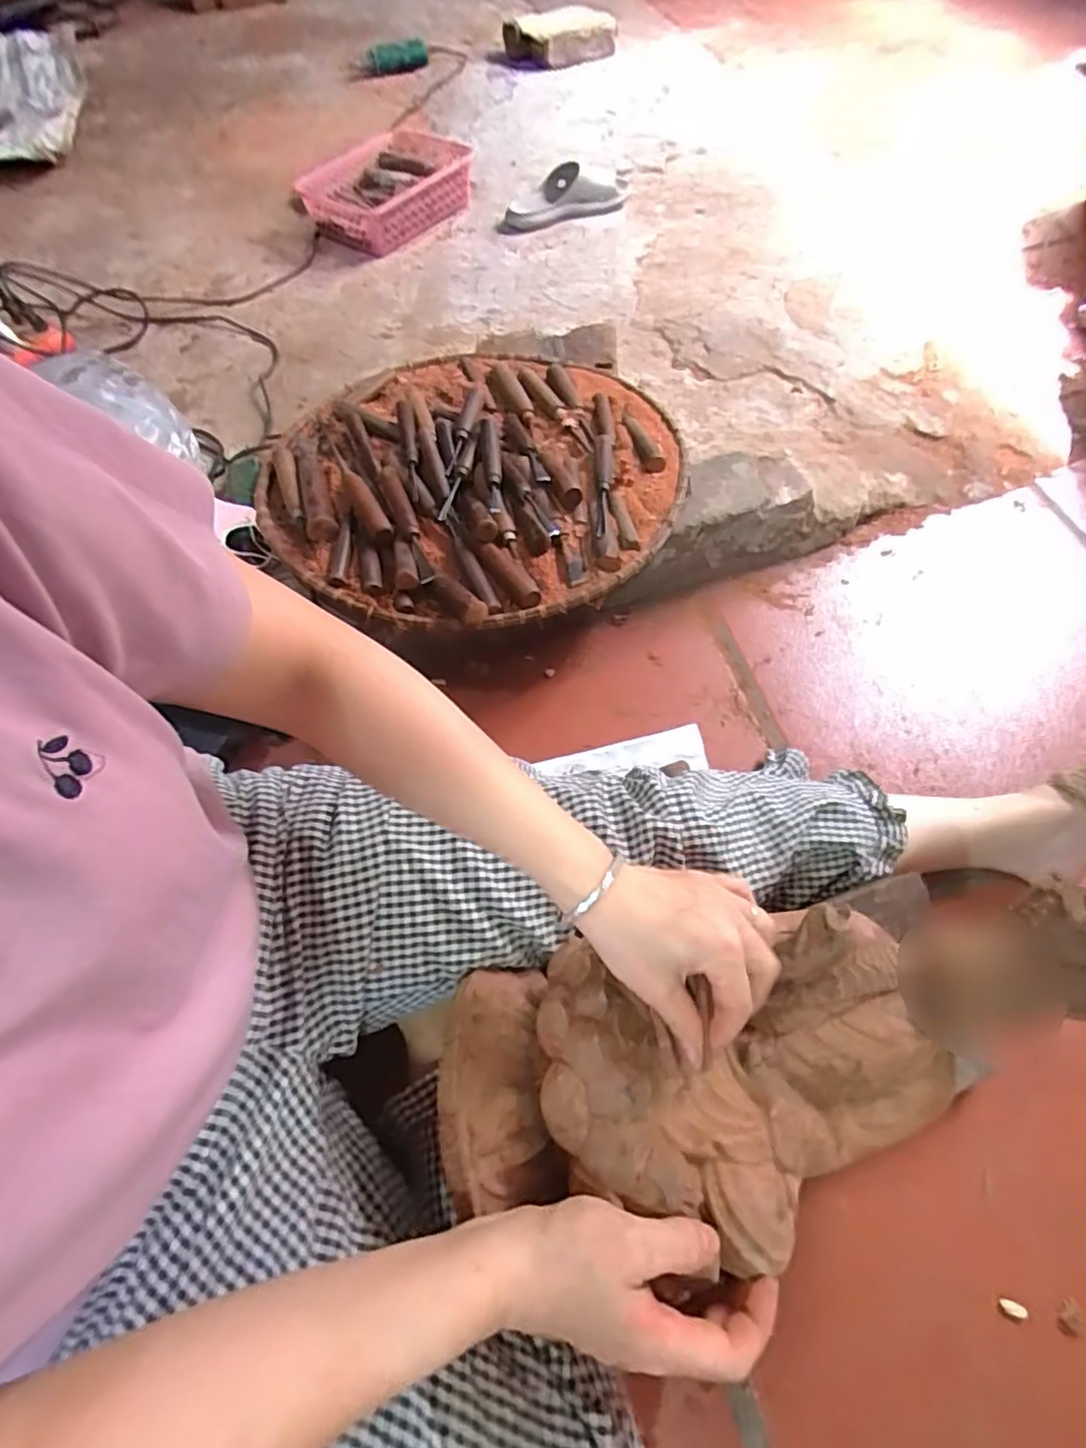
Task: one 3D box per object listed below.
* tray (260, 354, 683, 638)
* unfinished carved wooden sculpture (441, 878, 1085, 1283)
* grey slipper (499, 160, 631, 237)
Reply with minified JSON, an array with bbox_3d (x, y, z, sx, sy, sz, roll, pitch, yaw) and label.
[{"bbox_3d":[-0.084,-0.322,0.761,0.492,0.042,0.506,-1,62,3],"label":"tray"},{"bbox_3d":[0.134,0.203,0.370,0.380,0.098,0.162,-10,60,-1],"label":"unfinished carved wooden sculpture"},{"bbox_3d":[0.025,-0.976,1.143,0.248,0.066,0.099,-24,63,-10],"label":"grey slipper"}]

